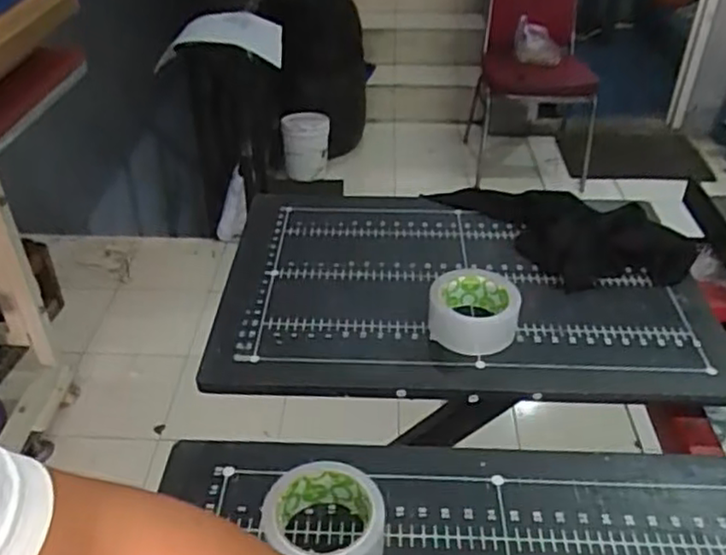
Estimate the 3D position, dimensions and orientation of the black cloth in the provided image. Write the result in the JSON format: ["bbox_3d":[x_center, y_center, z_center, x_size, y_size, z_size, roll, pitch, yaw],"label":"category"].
[{"bbox_3d":[0.247,-0.066,0.921,0.369,0.060,0.142,19,41,24],"label":"black cloth"}]

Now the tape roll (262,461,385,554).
[{"bbox_3d":[-0.029,0.204,0.566,0.096,0.050,0.098,0,37,0],"label":"tape roll"}]

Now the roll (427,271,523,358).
[{"bbox_3d":[0.125,0.036,0.783,0.098,0.051,0.099,1,37,2],"label":"roll"}]

